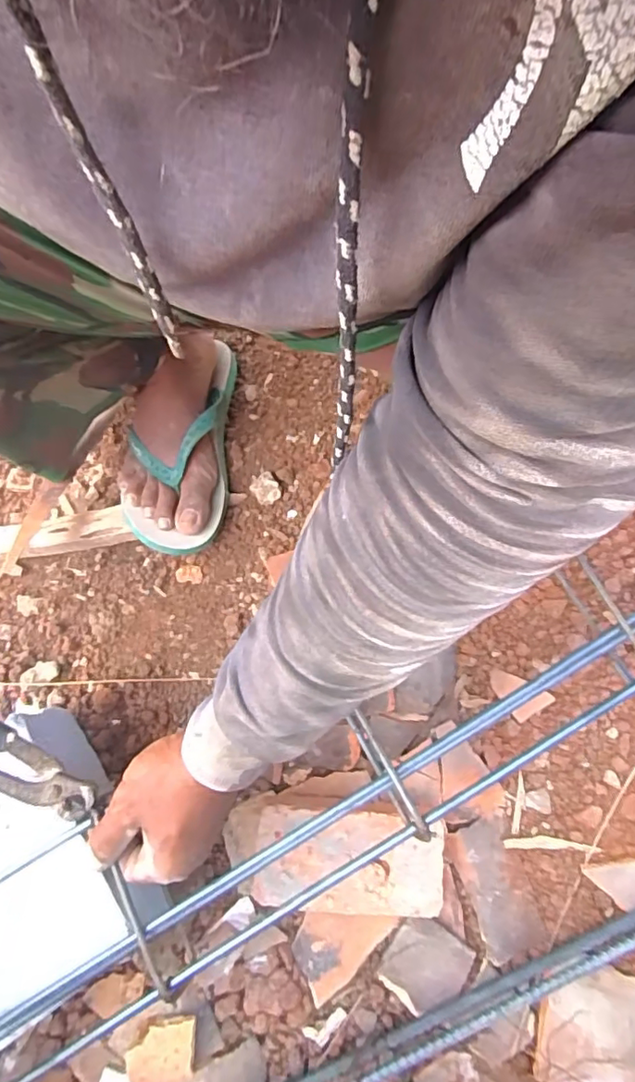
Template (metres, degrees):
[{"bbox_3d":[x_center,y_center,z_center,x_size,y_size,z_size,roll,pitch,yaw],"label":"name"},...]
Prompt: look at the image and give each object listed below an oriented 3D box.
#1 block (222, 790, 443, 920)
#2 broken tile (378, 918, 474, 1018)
[{"bbox_3d":[0.012,0.274,0.500,0.193,0.054,0.090,2,70,5],"label":"block"},{"bbox_3d":[0.094,0.367,0.487,0.065,0.009,0.063,33,75,14],"label":"broken tile"}]

